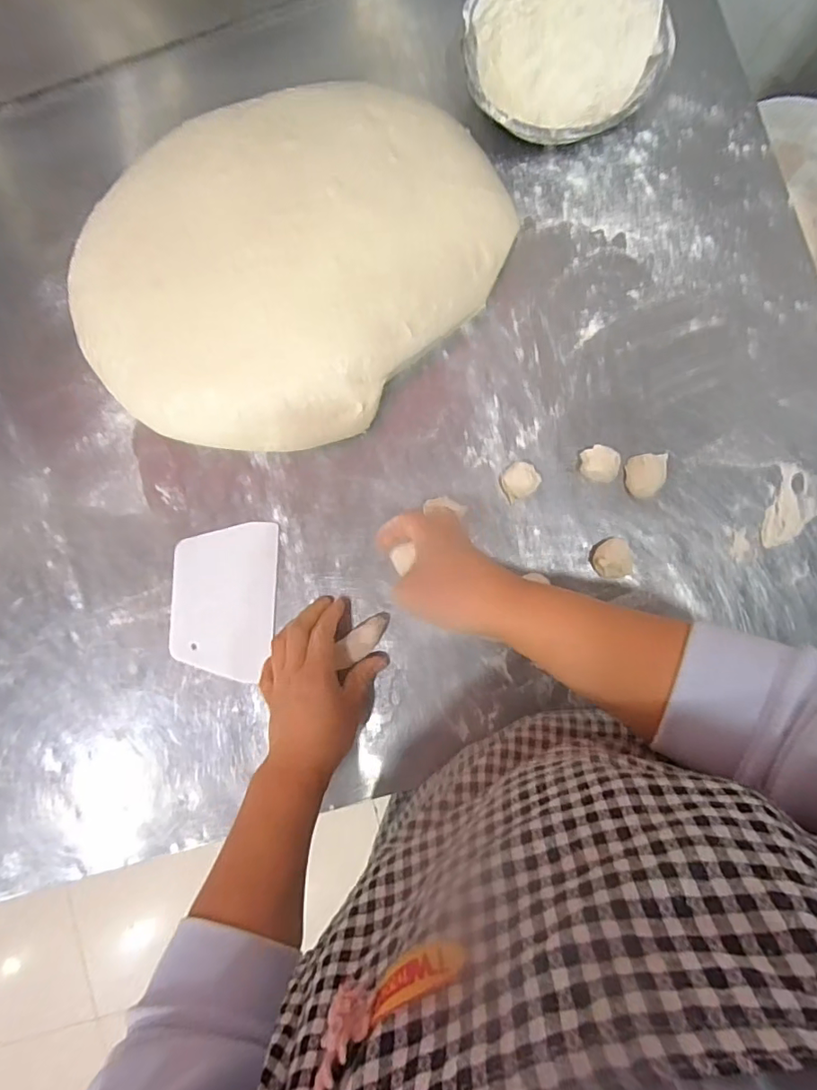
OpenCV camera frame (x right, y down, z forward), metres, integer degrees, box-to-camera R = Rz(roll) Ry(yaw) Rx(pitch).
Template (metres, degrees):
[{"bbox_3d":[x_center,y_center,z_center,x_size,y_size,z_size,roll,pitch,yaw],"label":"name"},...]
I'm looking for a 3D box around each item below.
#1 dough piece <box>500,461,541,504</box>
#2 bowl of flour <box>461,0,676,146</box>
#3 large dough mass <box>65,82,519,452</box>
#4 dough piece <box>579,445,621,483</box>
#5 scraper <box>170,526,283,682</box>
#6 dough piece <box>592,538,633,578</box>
[{"bbox_3d":[0.103,-0.059,0.485,0.035,0.022,0.030,-33,85,2],"label":"dough piece"},{"bbox_3d":[0.141,-0.442,0.488,0.171,0.066,0.157,0,87,4],"label":"bowl of flour"},{"bbox_3d":[-0.123,-0.269,0.497,0.328,0.070,0.374,45,91,5],"label":"large dough mass"},{"bbox_3d":[0.171,-0.071,0.479,0.031,0.026,0.033,0,87,4],"label":"dough piece"},{"bbox_3d":[-0.176,0.052,0.507,0.100,0.005,0.142,2,89,7],"label":"scraper"},{"bbox_3d":[0.181,0.012,0.477,0.033,0.020,0.035,0,87,4],"label":"dough piece"}]

